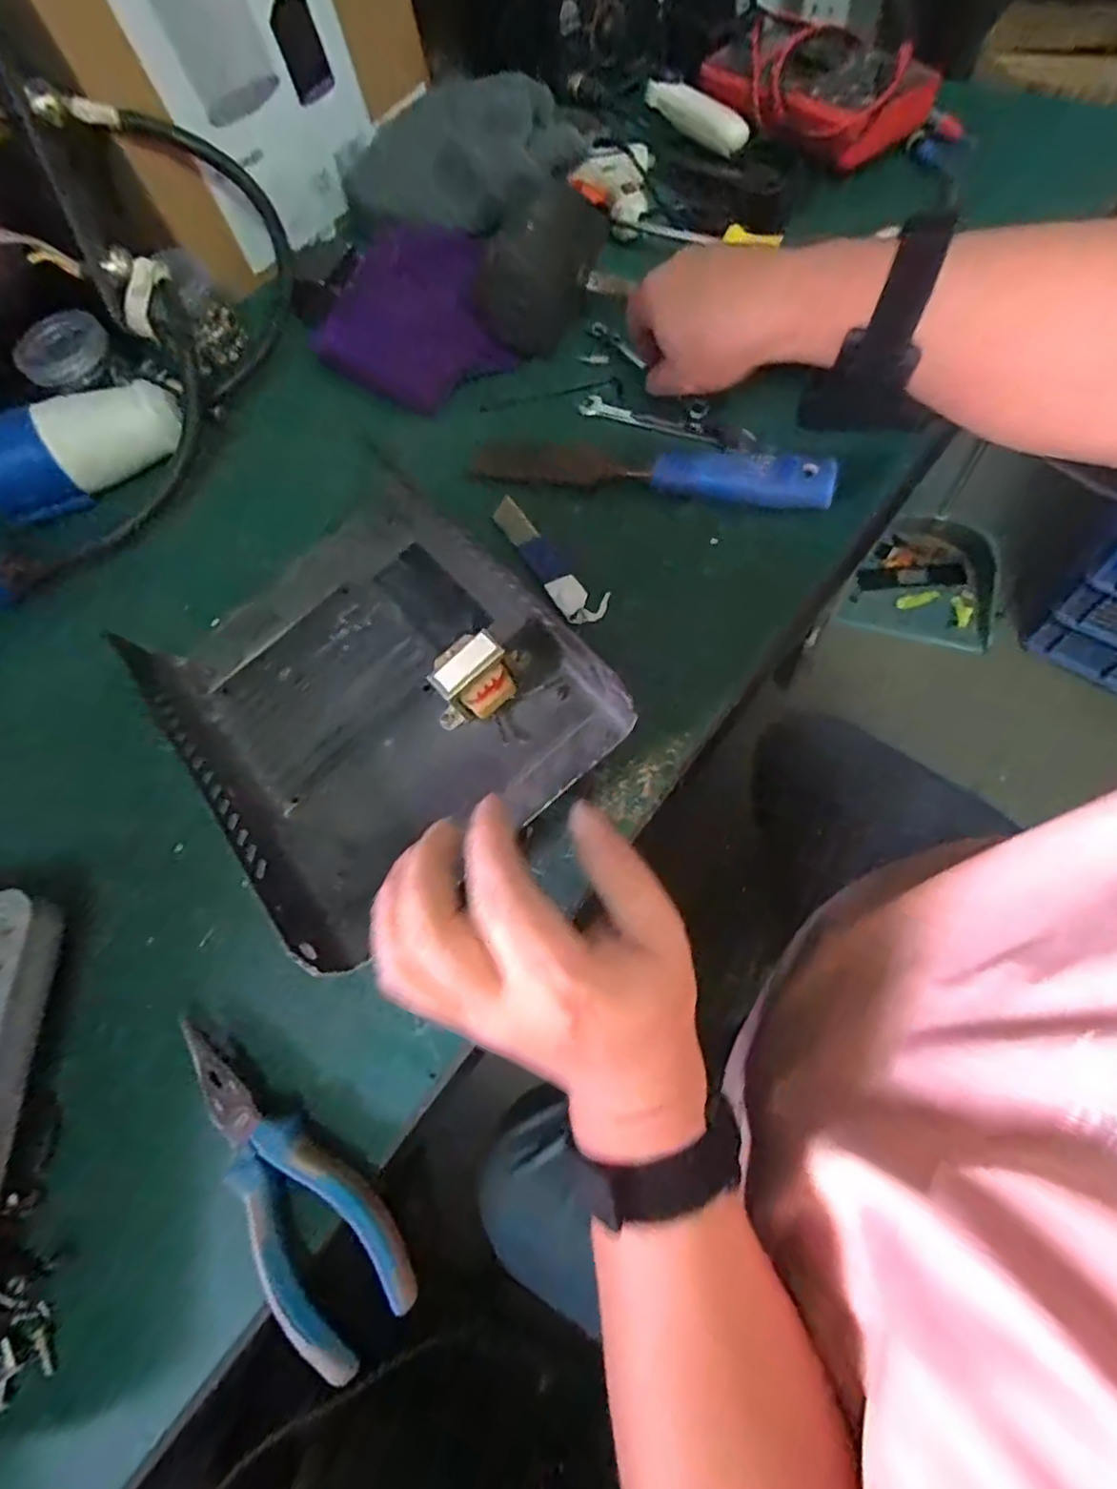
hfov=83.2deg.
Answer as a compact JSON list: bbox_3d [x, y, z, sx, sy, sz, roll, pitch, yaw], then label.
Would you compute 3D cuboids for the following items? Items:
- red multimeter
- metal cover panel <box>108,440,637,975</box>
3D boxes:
[{"bbox_3d":[0.196,-0.518,0.492,0.101,0.040,0.187,-36,67,-8],"label":"red multimeter"},{"bbox_3d":[-0.104,-0.040,0.335,0.201,0.066,0.241,-40,67,-9],"label":"metal cover panel"}]

